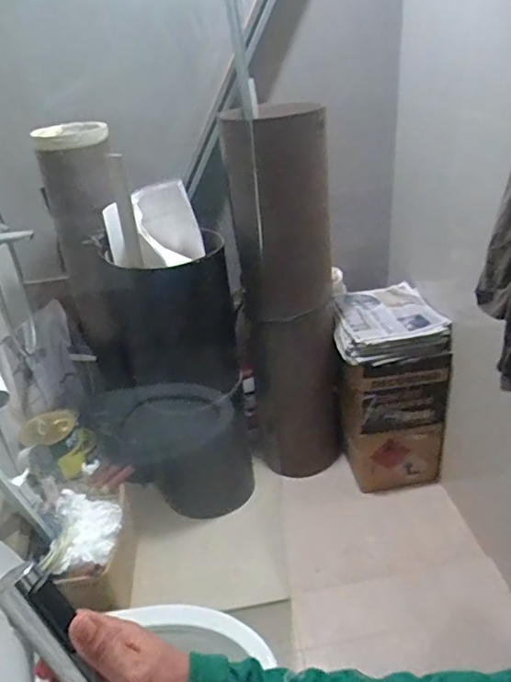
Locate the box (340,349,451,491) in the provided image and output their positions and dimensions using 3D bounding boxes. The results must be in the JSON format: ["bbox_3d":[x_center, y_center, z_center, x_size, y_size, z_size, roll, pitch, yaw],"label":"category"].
[{"bbox_3d":[0.448,0.150,1.819,0.334,0.558,0.371,-3,31,3],"label":"box"}]

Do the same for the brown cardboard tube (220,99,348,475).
[{"bbox_3d":[0.108,-0.121,1.802,0.324,1.211,0.334,-6,31,-2],"label":"brown cardboard tube"}]

